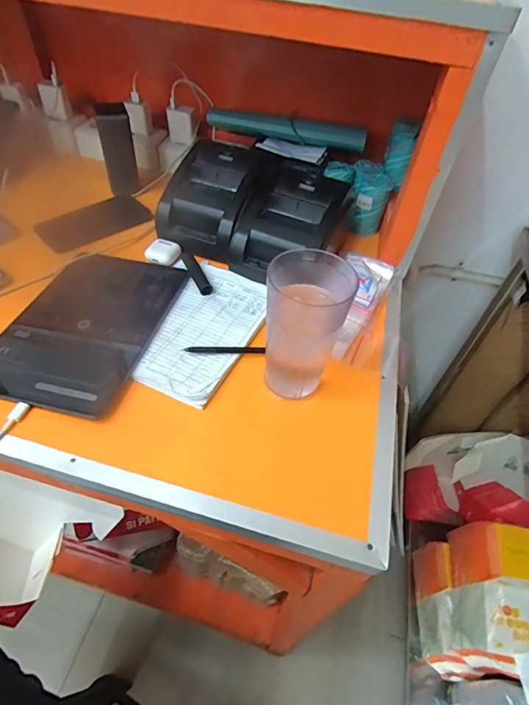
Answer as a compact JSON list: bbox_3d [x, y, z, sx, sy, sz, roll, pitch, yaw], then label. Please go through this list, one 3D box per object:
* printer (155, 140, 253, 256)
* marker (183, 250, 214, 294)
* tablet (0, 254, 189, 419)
[{"bbox_3d":[-0.088,-0.237,0.618,0.129,0.091,0.157,10,48,3],"label":"printer"},{"bbox_3d":[-0.094,-0.111,0.570,0.020,0.015,0.091,-16,52,-19],"label":"marker"},{"bbox_3d":[-0.213,-0.044,0.500,0.171,0.009,0.256,11,49,4],"label":"tablet"}]

